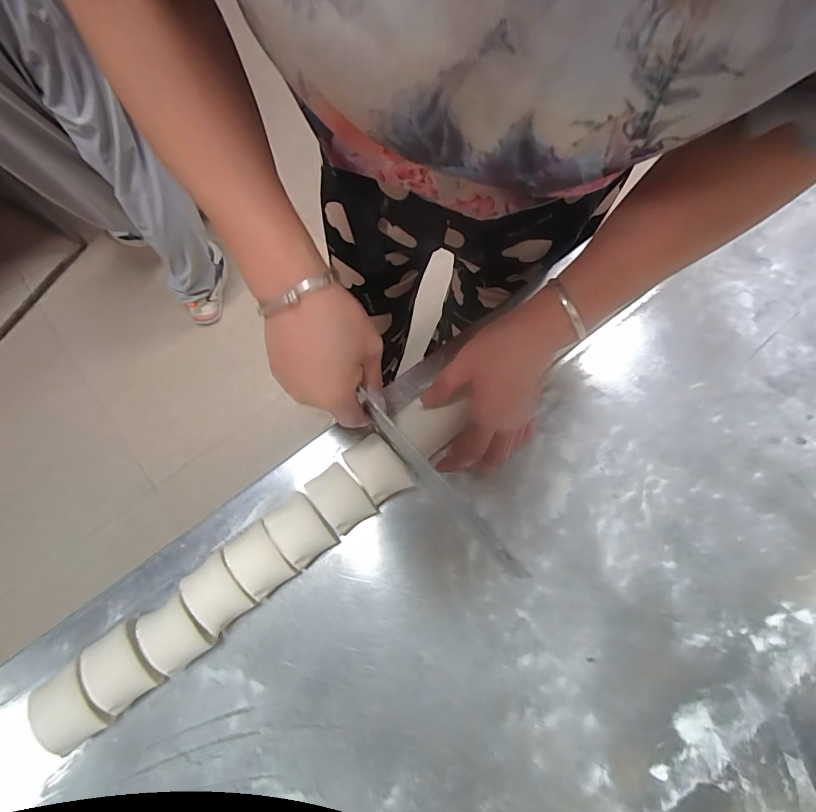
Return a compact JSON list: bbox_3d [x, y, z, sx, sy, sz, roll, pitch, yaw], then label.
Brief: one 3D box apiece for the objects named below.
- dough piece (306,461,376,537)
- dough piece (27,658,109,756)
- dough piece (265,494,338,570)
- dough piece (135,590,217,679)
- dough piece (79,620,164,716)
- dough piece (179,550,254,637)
[{"bbox_3d":[-0.061,0.083,0.379,0.038,0.033,0.055,-37,77,-11],"label":"dough piece"},{"bbox_3d":[-0.269,0.239,0.335,0.040,0.028,0.057,-35,76,-10],"label":"dough piece"},{"bbox_3d":[-0.095,0.109,0.374,0.041,0.024,0.055,-38,77,-11],"label":"dough piece"},{"bbox_3d":[-0.190,0.187,0.350,0.041,0.033,0.051,-38,77,-11],"label":"dough piece"},{"bbox_3d":[-0.234,0.212,0.345,0.042,0.028,0.057,-35,76,-10],"label":"dough piece"},{"bbox_3d":[-0.161,0.159,0.358,0.038,0.031,0.052,-38,77,-11],"label":"dough piece"}]

